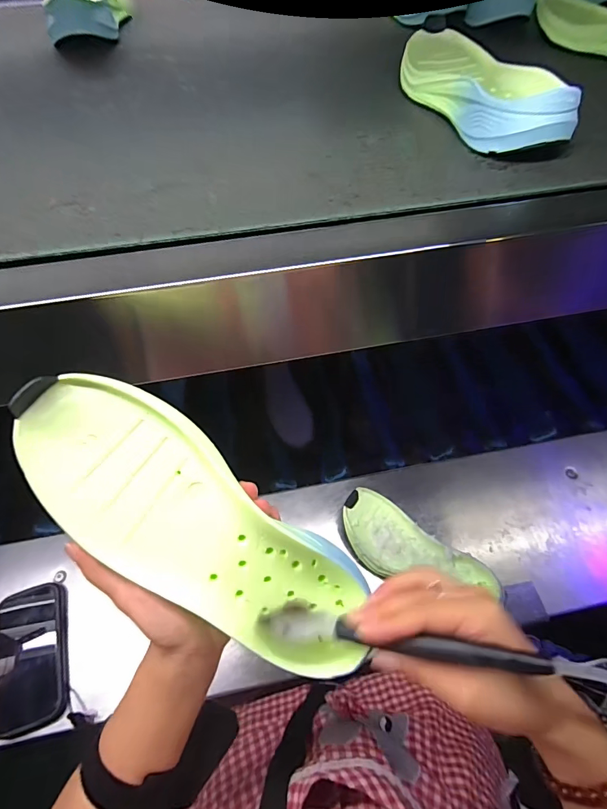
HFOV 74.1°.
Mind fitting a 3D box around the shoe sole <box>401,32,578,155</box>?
[{"bbox_3d":[0.172,-0.326,0.403,0.109,0.045,0.262,-9,57,-5],"label":"shoe sole"}]

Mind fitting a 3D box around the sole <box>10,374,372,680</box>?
[{"bbox_3d":[-0.066,0.084,0.266,0.259,0.032,0.089,42,62,-10],"label":"sole"}]

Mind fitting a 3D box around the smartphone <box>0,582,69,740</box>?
[{"bbox_3d":[-0.341,0.313,0.504,0.082,0.020,0.158,-17,59,-9],"label":"smartphone"}]

